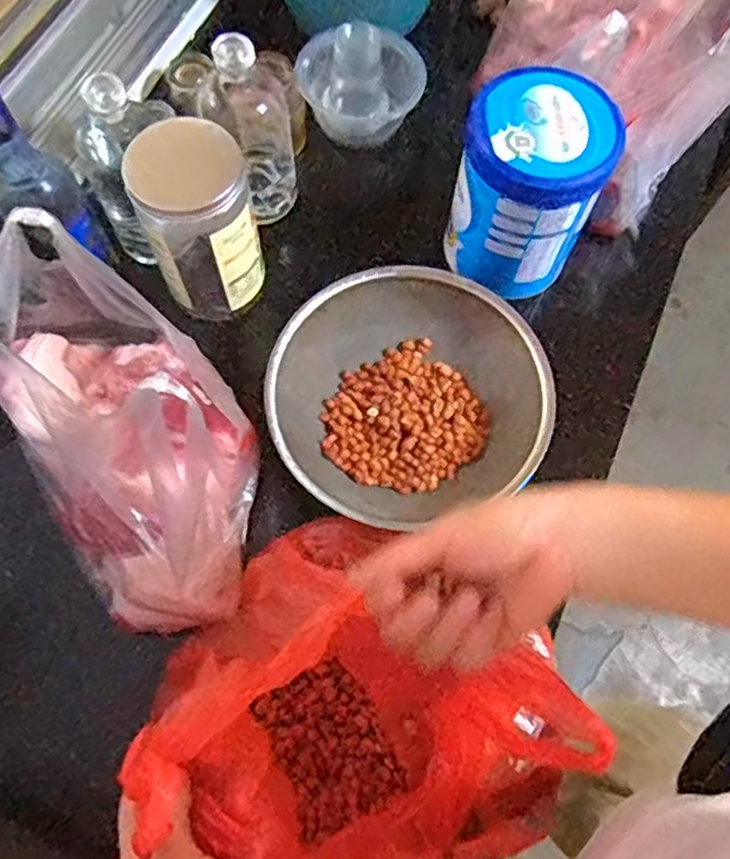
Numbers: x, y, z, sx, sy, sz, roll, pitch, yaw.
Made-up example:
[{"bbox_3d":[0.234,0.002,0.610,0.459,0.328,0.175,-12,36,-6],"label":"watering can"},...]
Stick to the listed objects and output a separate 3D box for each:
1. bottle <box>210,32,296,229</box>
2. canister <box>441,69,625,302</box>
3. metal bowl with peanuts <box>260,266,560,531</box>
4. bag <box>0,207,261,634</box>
[{"bbox_3d":[-0.102,-0.290,0.682,0.062,0.184,0.075,-6,69,-2],"label":"bottle"},{"bbox_3d":[0.150,-0.222,0.655,0.125,0.158,0.122,13,70,5],"label":"canister"},{"bbox_3d":[0.034,-0.034,0.638,0.245,0.063,0.237,-22,70,-8],"label":"metal bowl with peanuts"},{"bbox_3d":[-0.185,-0.011,0.511,0.161,0.228,0.287,-30,72,-11],"label":"bag"}]

